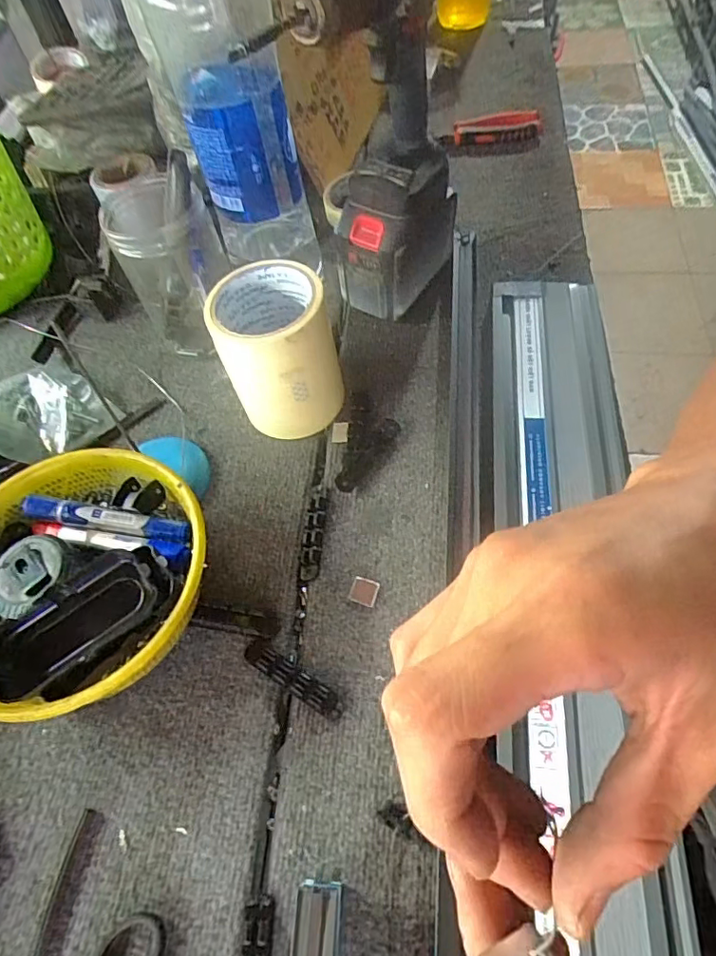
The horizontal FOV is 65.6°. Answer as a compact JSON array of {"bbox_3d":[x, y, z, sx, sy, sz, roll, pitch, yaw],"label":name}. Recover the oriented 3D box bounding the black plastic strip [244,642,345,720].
[{"bbox_3d":[-0.046,0.141,0.393,0.080,0.004,0.017,27,65,19],"label":"black plastic strip"}]

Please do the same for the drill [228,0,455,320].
[{"bbox_3d":[0.018,-0.256,0.455,0.071,0.300,0.177,29,65,19],"label":"drill"}]

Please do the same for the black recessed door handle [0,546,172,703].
[{"bbox_3d":[-0.183,0.092,0.365,0.118,0.026,0.054,-33,61,-14],"label":"black recessed door handle"}]

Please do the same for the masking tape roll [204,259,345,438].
[{"bbox_3d":[-0.067,-0.103,0.474,0.089,0.123,0.087,-2,59,3],"label":"masking tape roll"}]

